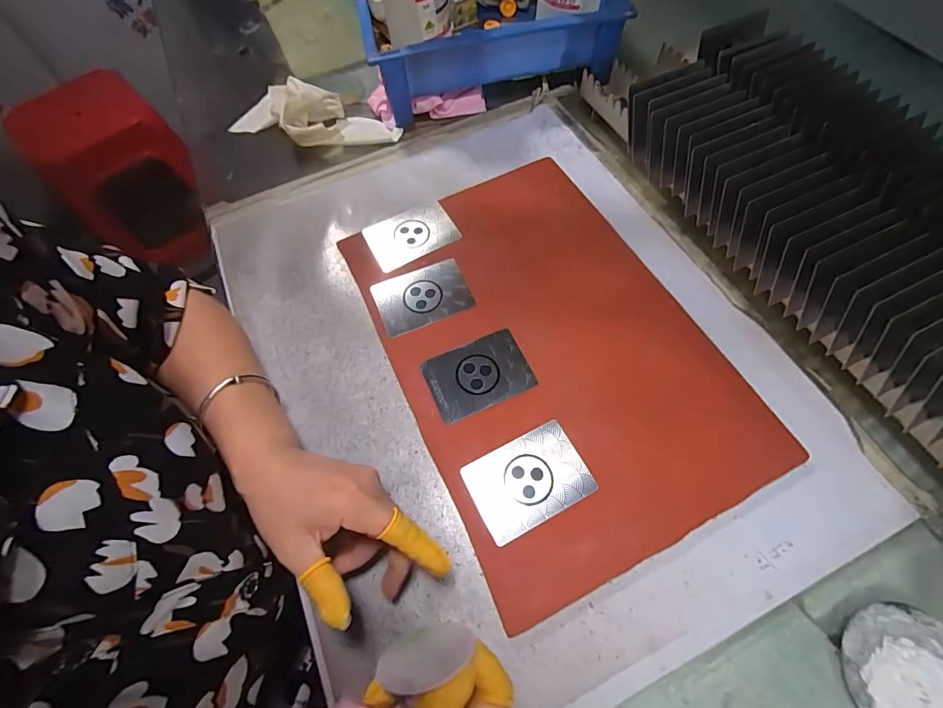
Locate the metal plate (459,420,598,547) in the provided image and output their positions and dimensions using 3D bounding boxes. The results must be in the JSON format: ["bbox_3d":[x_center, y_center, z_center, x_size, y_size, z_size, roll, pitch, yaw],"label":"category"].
[{"bbox_3d":[0.043,0.097,0.322,0.088,0.004,0.061,-26,66,-10],"label":"metal plate"}]

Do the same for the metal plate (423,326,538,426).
[{"bbox_3d":[0.005,0.018,0.362,0.085,0.004,0.059,-23,65,-6],"label":"metal plate"}]

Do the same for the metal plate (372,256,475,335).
[{"bbox_3d":[-0.047,-0.055,0.402,0.086,0.004,0.062,-22,68,-7],"label":"metal plate"}]

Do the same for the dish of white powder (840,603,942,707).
[{"bbox_3d":[0.281,0.206,0.264,0.082,0.006,0.081,-1,64,2],"label":"dish of white powder"}]

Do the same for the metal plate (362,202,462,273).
[{"bbox_3d":[-0.063,-0.124,0.436,0.088,0.007,0.064,-26,63,-11],"label":"metal plate"}]

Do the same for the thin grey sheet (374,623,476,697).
[{"bbox_3d":[-0.023,0.155,0.216,0.048,0.039,0.004,-11,91,-39],"label":"thin grey sheet"}]

